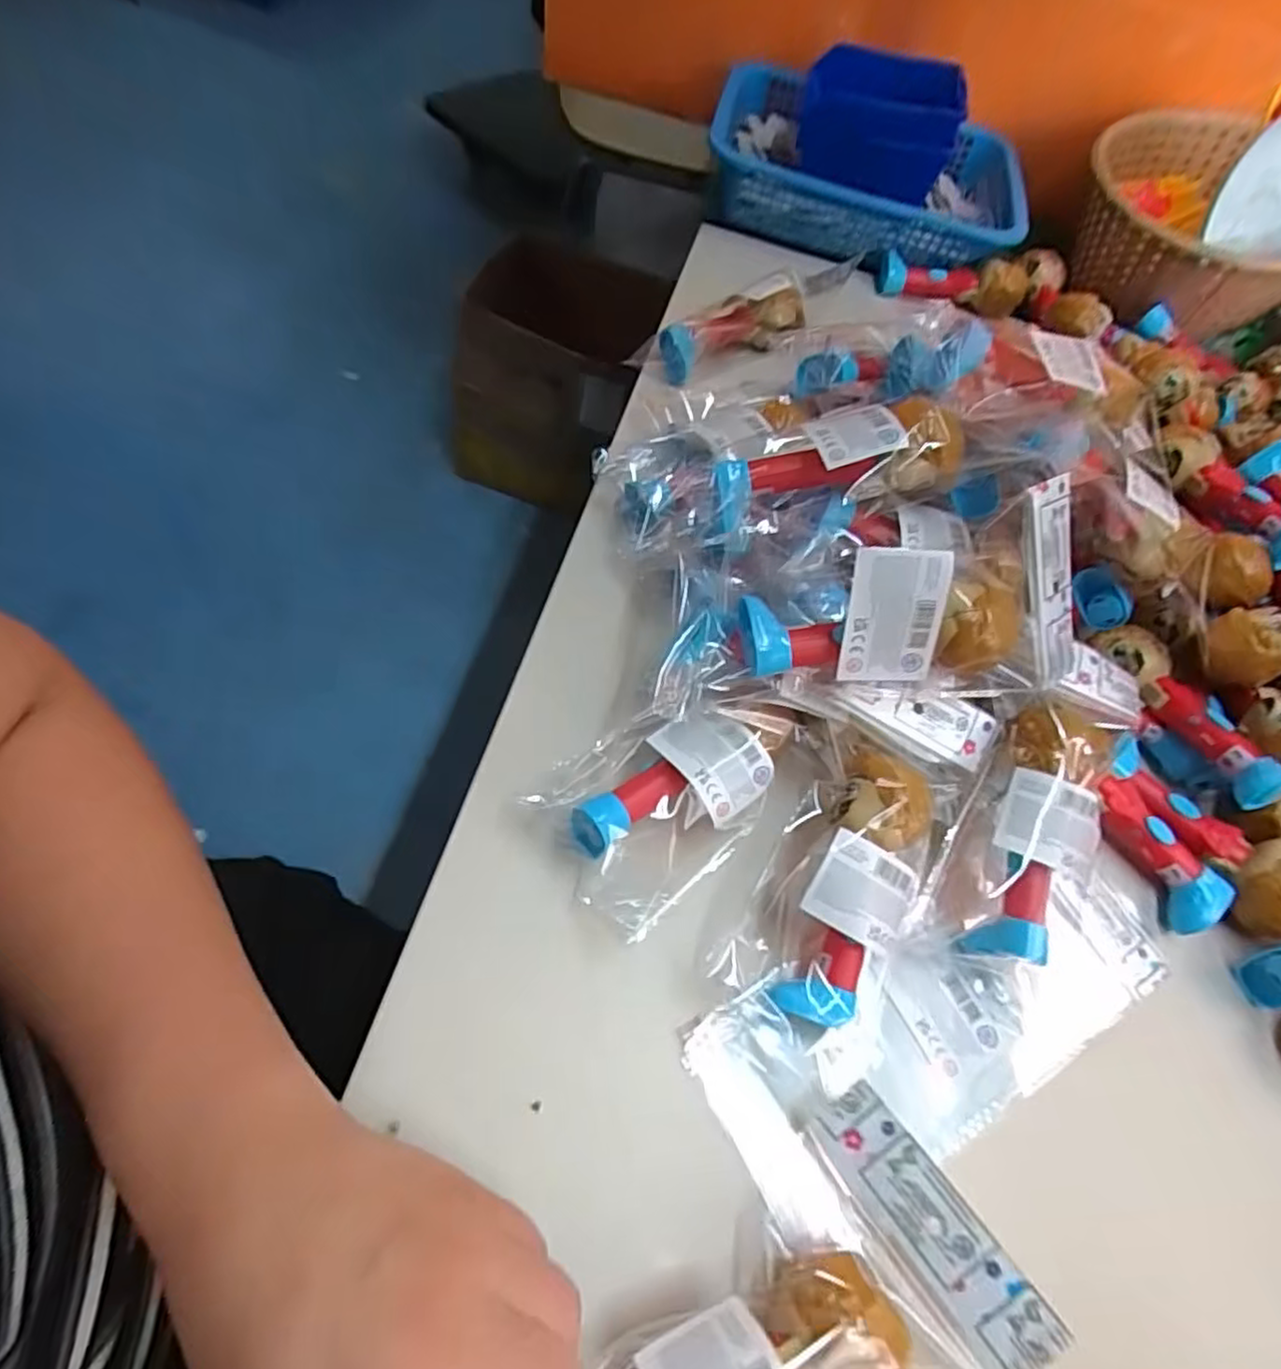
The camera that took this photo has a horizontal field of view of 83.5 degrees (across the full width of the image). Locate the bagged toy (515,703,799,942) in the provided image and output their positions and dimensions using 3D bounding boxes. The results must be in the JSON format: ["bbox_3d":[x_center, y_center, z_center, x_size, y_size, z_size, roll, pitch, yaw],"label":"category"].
[{"bbox_3d":[0.016,0.049,0.341,0.119,0.044,0.080,-32,70,-25],"label":"bagged toy"}]

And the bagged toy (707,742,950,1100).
[{"bbox_3d":[0.093,0.094,0.327,0.077,0.061,0.145,30,61,14],"label":"bagged toy"}]

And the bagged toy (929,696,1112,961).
[{"bbox_3d":[0.189,0.072,0.348,0.054,0.041,0.132,26,80,12],"label":"bagged toy"}]

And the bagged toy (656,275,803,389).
[{"bbox_3d":[0.071,-0.266,0.537,0.123,0.053,0.030,-31,70,-25],"label":"bagged toy"}]

